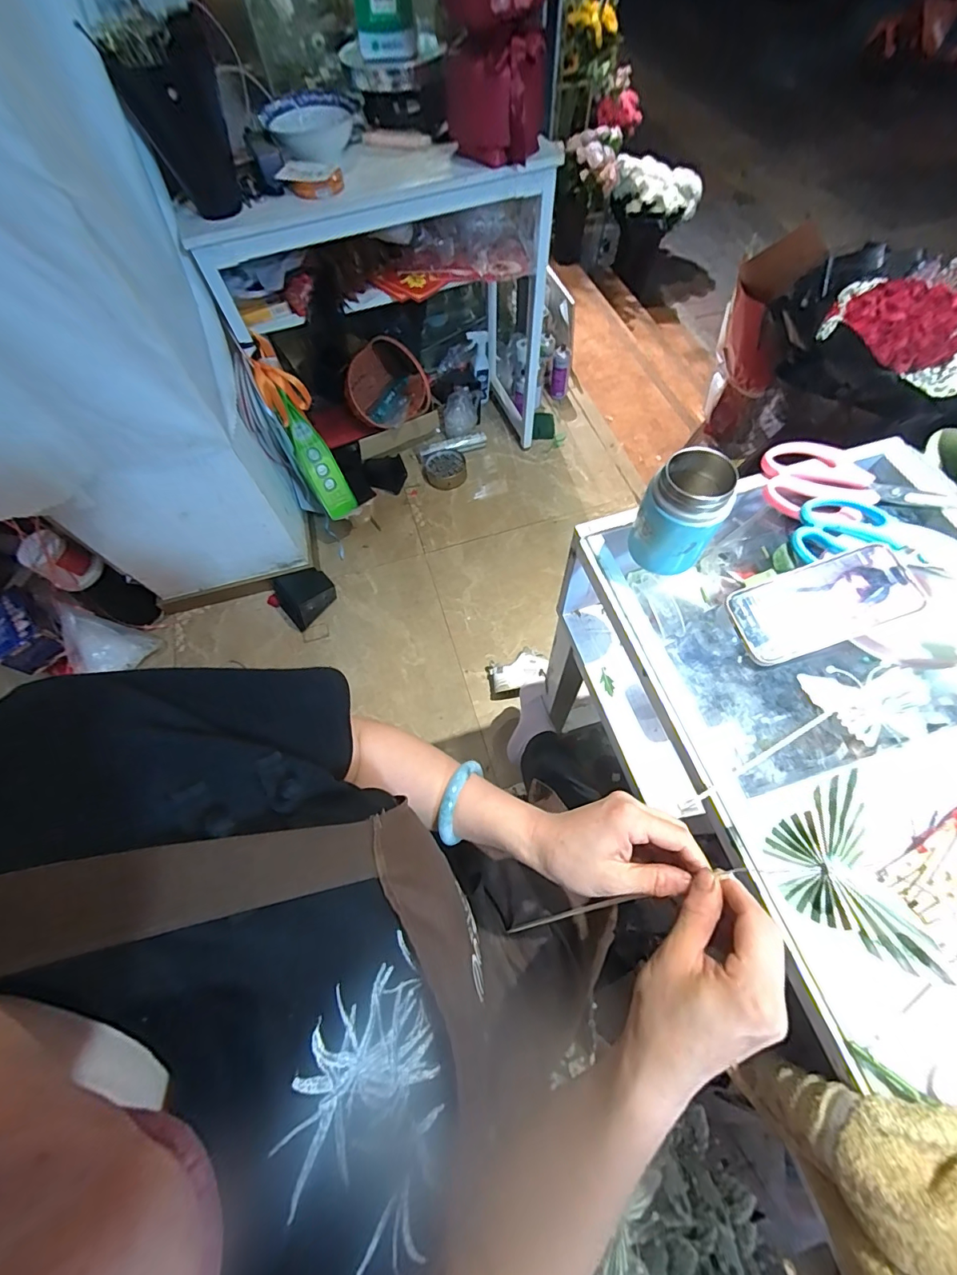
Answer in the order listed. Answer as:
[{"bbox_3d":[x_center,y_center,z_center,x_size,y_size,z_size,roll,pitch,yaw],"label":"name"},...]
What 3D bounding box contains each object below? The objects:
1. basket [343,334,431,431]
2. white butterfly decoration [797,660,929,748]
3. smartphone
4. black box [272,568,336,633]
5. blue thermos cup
[{"bbox_3d":[-0.286,-0.790,1.402,0.260,0.227,0.151,-11,65,-4],"label":"basket"},{"bbox_3d":[0.334,0.054,0.379,0.093,0.009,0.066,-10,64,-2],"label":"white butterfly decoration"},{"bbox_3d":[0.307,-0.031,0.399,0.149,0.015,0.074,-22,65,7],"label":"smartphone"},{"bbox_3d":[-0.503,-0.127,1.301,0.154,0.075,0.129,-38,69,-15],"label":"black box"},{"bbox_3d":[0.183,-0.110,0.414,0.069,0.103,0.064,18,67,11],"label":"blue thermos cup"}]

